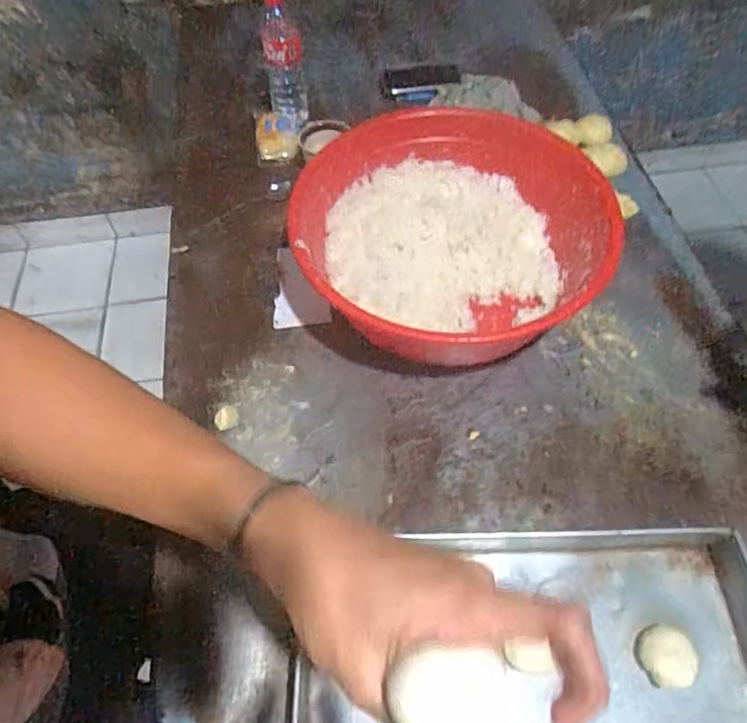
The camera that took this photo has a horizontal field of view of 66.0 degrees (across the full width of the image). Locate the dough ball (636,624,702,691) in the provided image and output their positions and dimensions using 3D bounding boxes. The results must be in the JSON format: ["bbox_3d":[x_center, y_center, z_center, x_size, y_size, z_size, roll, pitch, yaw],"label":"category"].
[{"bbox_3d":[0.306,0.303,0.589,0.059,0.039,0.060,-19,59,-10],"label":"dough ball"}]

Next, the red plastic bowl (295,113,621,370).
[{"bbox_3d":[0.110,-0.170,0.818,0.405,0.146,0.415,-1,58,2],"label":"red plastic bowl"}]

